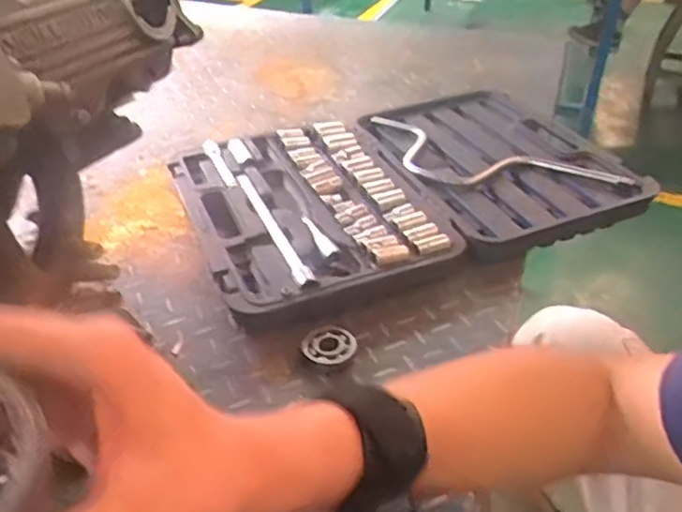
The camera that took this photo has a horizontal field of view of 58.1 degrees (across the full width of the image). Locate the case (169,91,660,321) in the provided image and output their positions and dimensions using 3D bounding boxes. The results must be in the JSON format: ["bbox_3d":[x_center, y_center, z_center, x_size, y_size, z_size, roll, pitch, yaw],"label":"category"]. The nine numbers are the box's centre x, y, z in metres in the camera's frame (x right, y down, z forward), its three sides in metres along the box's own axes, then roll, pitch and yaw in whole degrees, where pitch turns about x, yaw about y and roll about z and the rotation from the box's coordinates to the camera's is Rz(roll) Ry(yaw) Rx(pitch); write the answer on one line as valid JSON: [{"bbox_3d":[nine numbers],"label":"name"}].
[{"bbox_3d":[0.078,-0.098,0.836,0.554,0.060,0.382,-15,39,-20],"label":"case"}]

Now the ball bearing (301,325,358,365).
[{"bbox_3d":[-0.010,0.085,0.600,0.045,0.012,0.046,1,37,-1],"label":"ball bearing"}]

